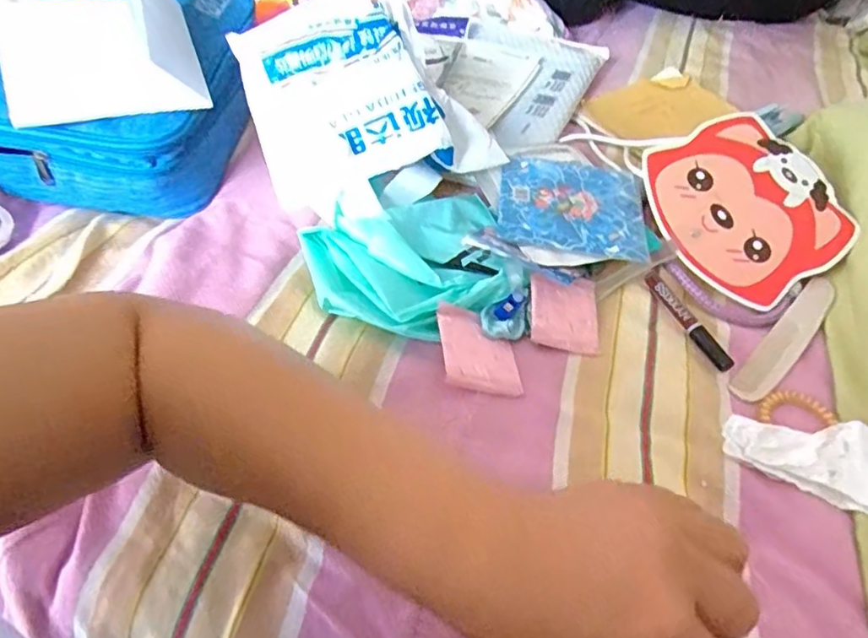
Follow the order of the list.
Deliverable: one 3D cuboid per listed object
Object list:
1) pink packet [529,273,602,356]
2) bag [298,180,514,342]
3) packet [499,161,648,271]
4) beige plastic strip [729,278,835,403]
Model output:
[{"bbox_3d":[0.102,-0.006,0.457,0.059,0.004,0.064,13,62,-17],"label":"pink packet"},{"bbox_3d":[-0.017,-0.048,0.455,0.156,0.027,0.136,-6,48,-12],"label":"bag"},{"bbox_3d":[0.117,-0.092,0.513,0.125,0.022,0.142,5,47,-1],"label":"packet"},{"bbox_3d":[0.282,0.015,0.465,0.155,0.012,0.027,-34,59,-31],"label":"beige plastic strip"}]

